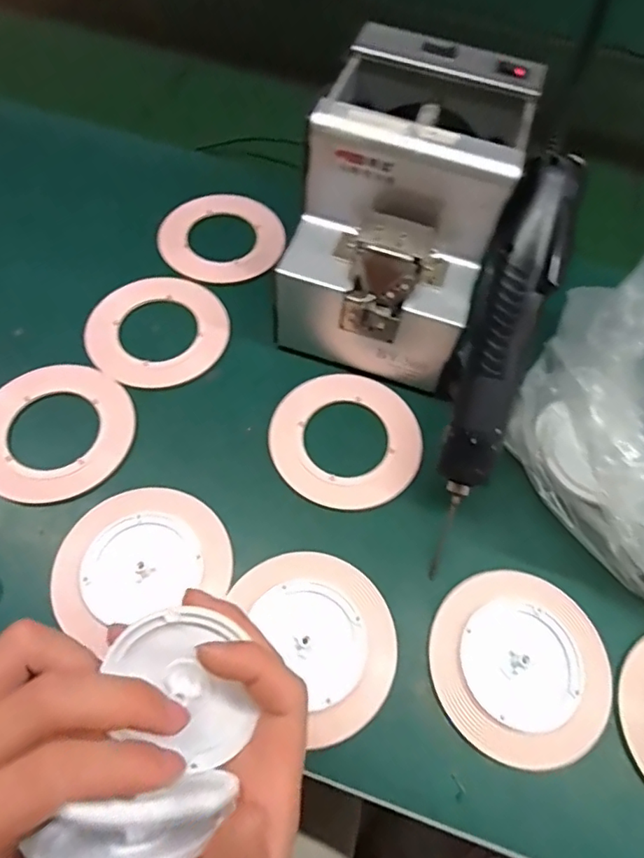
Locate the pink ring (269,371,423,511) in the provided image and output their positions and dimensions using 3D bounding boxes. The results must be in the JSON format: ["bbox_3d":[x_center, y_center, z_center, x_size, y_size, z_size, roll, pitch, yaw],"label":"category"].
[{"bbox_3d":[0.017,0.004,0.376,0.101,0.004,0.101,1,60,-2],"label":"pink ring"}]

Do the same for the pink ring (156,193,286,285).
[{"bbox_3d":[-0.085,-0.164,0.461,0.098,0.008,0.103,1,60,-2],"label":"pink ring"}]

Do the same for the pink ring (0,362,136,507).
[{"bbox_3d":[-0.178,-0.001,0.362,0.099,0.008,0.101,1,60,-2],"label":"pink ring"}]

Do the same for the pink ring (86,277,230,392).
[{"bbox_3d":[-0.123,-0.076,0.409,0.102,0.005,0.100,1,60,-2],"label":"pink ring"}]

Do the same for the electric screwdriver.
[{"bbox_3d":[0.104,-0.038,0.326,0.036,0.032,0.245,16,95,6],"label":"electric screwdriver"}]

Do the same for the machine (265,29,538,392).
[{"bbox_3d":[0.052,-0.142,0.377,0.125,0.150,0.167,16,61,6],"label":"machine"}]

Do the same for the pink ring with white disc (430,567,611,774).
[{"bbox_3d":[0.112,0.133,0.309,0.095,0.004,0.100,1,60,-2],"label":"pink ring with white disc"}]

